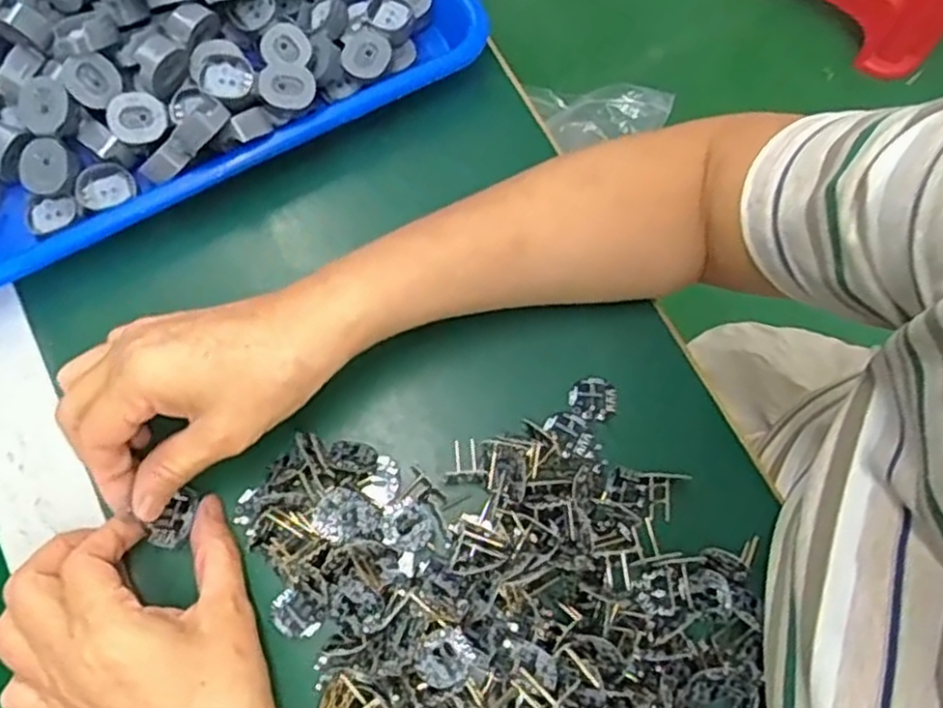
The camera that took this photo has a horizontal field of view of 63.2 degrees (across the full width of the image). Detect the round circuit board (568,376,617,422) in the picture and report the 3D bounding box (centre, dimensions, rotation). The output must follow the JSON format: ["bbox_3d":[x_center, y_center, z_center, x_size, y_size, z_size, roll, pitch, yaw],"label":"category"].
[{"bbox_3d":[0.063,0.023,0.393,0.024,0.004,0.022,0,74,-1],"label":"round circuit board"}]

